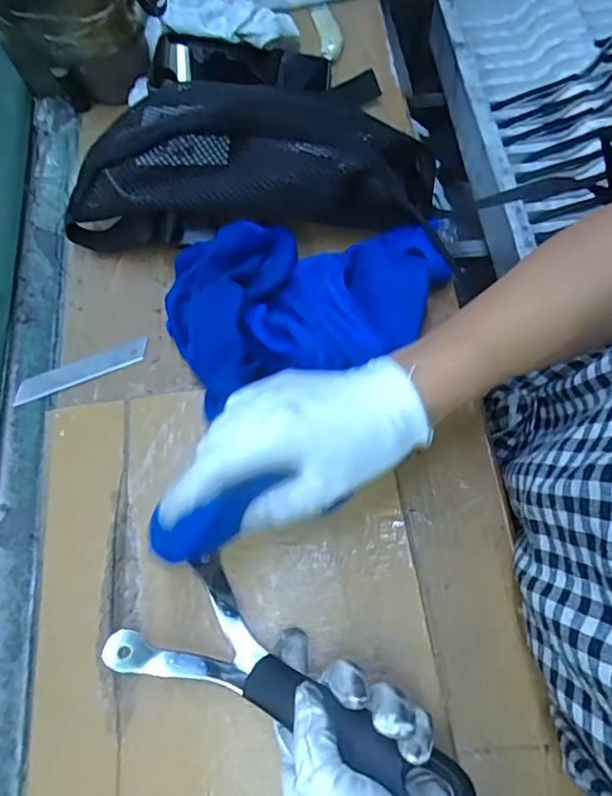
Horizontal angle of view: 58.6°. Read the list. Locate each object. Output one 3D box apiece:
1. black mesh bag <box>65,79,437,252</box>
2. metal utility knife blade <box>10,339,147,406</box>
[{"bbox_3d":[-0.047,-0.185,0.441,0.292,0.075,0.134,-4,67,1],"label":"black mesh bag"},{"bbox_3d":[-0.171,-0.022,0.417,0.103,0.004,0.019,-23,68,-7],"label":"metal utility knife blade"}]

